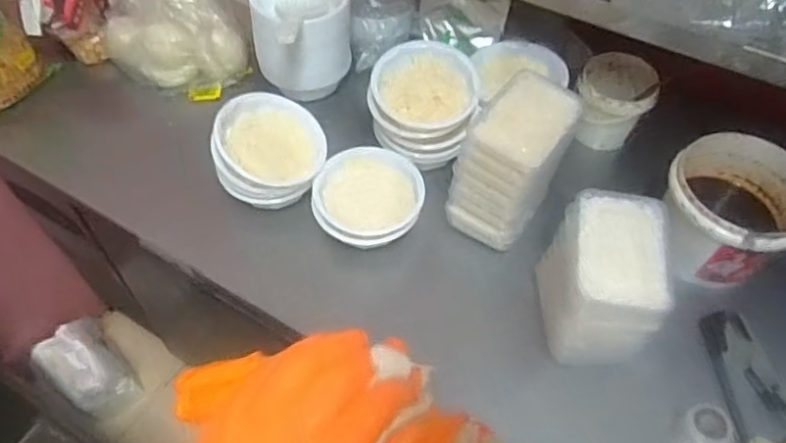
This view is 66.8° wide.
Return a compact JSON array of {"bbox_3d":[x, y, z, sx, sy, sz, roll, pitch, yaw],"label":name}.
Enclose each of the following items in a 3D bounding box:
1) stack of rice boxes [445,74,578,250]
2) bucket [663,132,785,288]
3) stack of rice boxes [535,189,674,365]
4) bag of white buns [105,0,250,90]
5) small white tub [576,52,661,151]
[{"bbox_3d":[0.178,-0.089,0.889,0.116,0.189,0.170,33,59,20],"label":"stack of rice boxes"},{"bbox_3d":[0.486,-0.016,0.877,0.171,0.132,0.193,-32,61,-23],"label":"bucket"},{"bbox_3d":[0.270,0.075,0.782,0.130,0.149,0.175,13,55,7],"label":"stack of rice boxes"},{"bbox_3d":[-0.423,-0.402,1.126,0.233,0.167,0.275,-18,57,-14],"label":"bag of white buns"},{"bbox_3d":[0.384,-0.207,1.058,0.126,0.120,0.141,19,56,11],"label":"small white tub"}]

